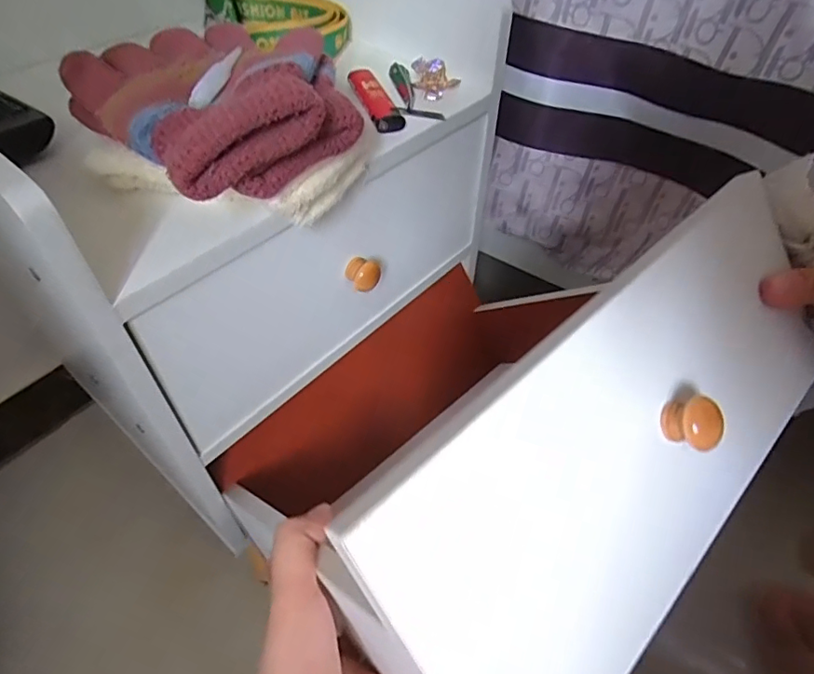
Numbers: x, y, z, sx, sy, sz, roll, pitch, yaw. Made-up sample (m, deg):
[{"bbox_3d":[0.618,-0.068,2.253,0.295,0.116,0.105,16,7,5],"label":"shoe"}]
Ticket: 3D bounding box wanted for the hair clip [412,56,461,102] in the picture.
[{"bbox_3d":[0.019,-0.190,0.382,0.023,0.021,0.031,-35,57,-28],"label":"hair clip"}]

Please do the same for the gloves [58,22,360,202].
[{"bbox_3d":[-0.100,-0.126,0.276,0.163,0.053,0.112,36,57,27],"label":"gloves"}]

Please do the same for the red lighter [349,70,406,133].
[{"bbox_3d":[-0.024,-0.165,0.363,0.018,0.012,0.077,-16,50,-14],"label":"red lighter"}]

